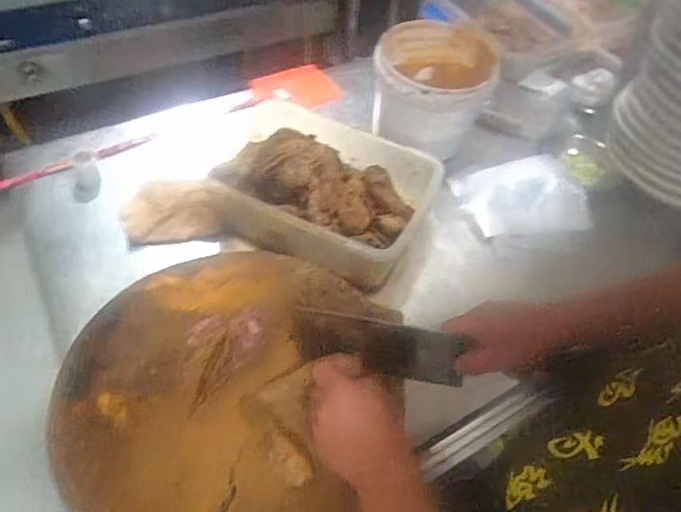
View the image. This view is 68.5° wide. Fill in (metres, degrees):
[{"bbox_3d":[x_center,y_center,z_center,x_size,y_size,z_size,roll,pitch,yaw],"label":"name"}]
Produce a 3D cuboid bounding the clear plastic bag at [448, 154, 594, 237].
[{"bbox_3d":[0.338,-0.104,0.920,0.226,0.041,0.187,-8,51,-11],"label":"clear plastic bag"}]

